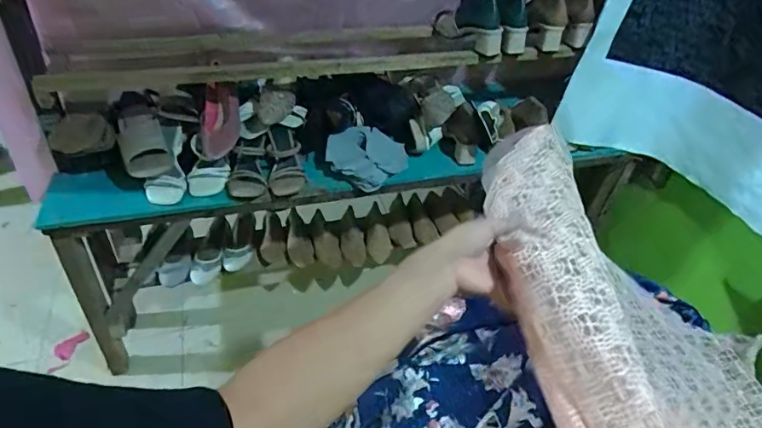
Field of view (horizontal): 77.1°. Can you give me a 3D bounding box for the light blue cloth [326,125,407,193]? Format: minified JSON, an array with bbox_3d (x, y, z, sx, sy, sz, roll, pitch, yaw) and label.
[{"bbox_3d":[-0.033,-0.139,1.183,0.201,0.085,0.137,1,42,-5],"label":"light blue cloth"}]

